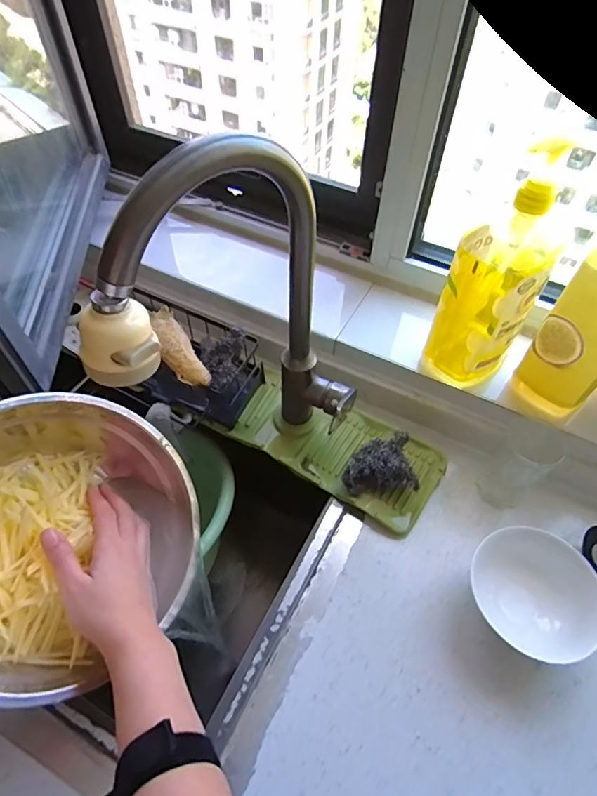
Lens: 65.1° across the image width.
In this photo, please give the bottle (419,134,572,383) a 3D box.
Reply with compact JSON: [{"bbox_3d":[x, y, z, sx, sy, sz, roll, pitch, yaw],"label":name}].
[{"bbox_3d":[0.217,-0.133,0.508,0.093,0.274,0.105,26,58,17],"label":"bottle"}]

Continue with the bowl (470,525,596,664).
[{"bbox_3d":[0.238,0.206,0.490,0.111,0.077,0.124,-14,57,-10],"label":"bowl"}]

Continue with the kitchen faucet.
[{"bbox_3d":[-0.053,-0.033,0.445,0.238,0.405,0.065,-28,59,-20],"label":"kitchen faucet"}]

